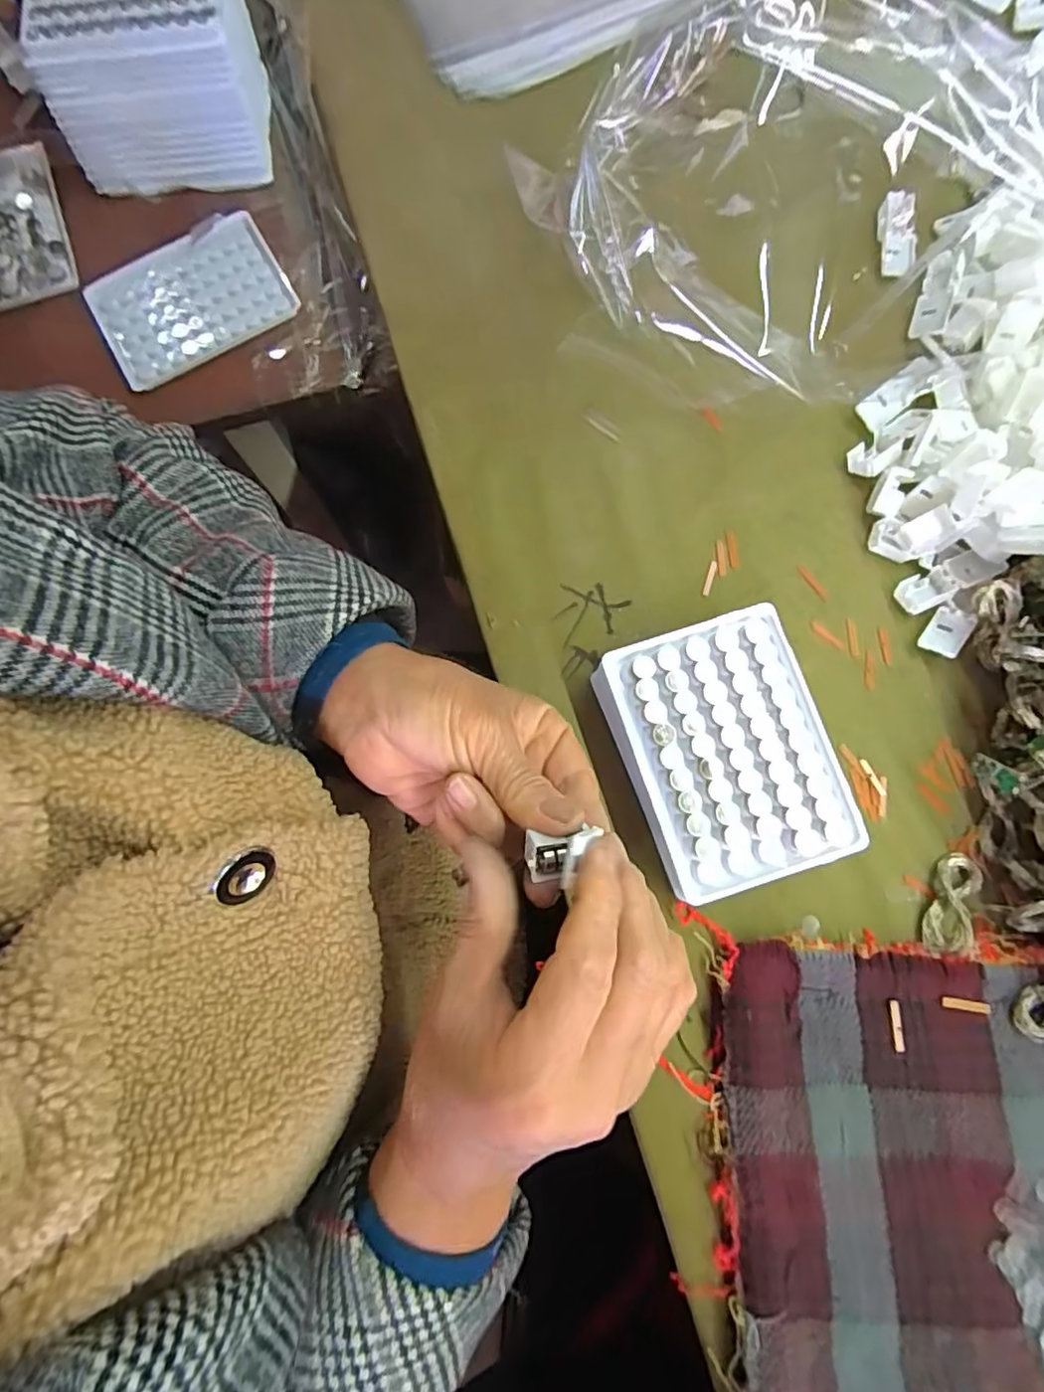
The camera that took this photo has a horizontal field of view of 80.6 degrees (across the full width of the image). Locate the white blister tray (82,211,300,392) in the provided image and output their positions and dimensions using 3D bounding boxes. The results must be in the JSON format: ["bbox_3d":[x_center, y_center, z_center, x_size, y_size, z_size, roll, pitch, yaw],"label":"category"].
[{"bbox_3d":[-0.233,-0.279,0.435,0.130,0.012,0.093,-31,81,-4],"label":"white blister tray"}]

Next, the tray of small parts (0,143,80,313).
[{"bbox_3d":[-0.376,-0.334,0.442,0.089,0.013,0.118,-17,79,-2],"label":"tray of small parts"}]

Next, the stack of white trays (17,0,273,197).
[{"bbox_3d":[-0.247,-0.424,0.416,0.136,0.081,0.101,-10,79,-1],"label":"stack of white trays"}]

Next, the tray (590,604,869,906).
[{"bbox_3d":[0.103,0.029,0.319,0.098,0.035,0.130,-20,80,-3],"label":"tray"}]

